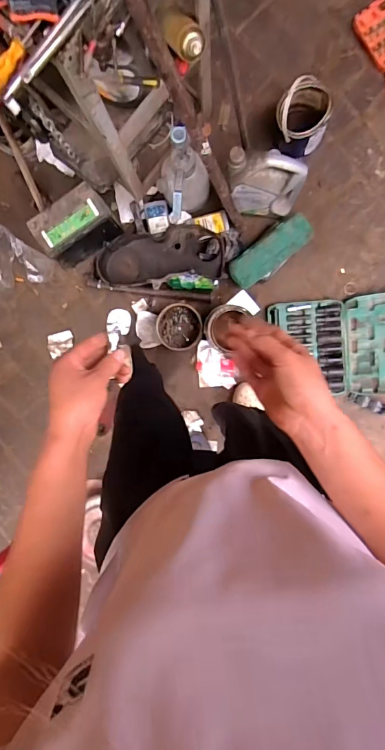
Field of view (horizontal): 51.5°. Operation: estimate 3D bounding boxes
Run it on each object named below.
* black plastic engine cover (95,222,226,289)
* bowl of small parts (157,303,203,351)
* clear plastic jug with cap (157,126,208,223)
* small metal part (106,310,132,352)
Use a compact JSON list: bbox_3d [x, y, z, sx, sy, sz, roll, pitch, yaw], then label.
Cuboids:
[{"bbox_3d":[-0.108,-0.375,1.289,0.415,0.094,0.178,-9,94,4],"label":"black plastic engine cover"},{"bbox_3d":[-0.043,-0.162,1.354,0.147,0.039,0.151,0,95,4],"label":"bowl of small parts"},{"bbox_3d":[-0.025,-0.538,1.095,0.138,0.304,0.139,0,95,4],"label":"clear plastic jug with cap"},{"bbox_3d":[-0.087,-0.054,0.469,0.025,0.012,0.046,8,95,3],"label":"small metal part"}]

